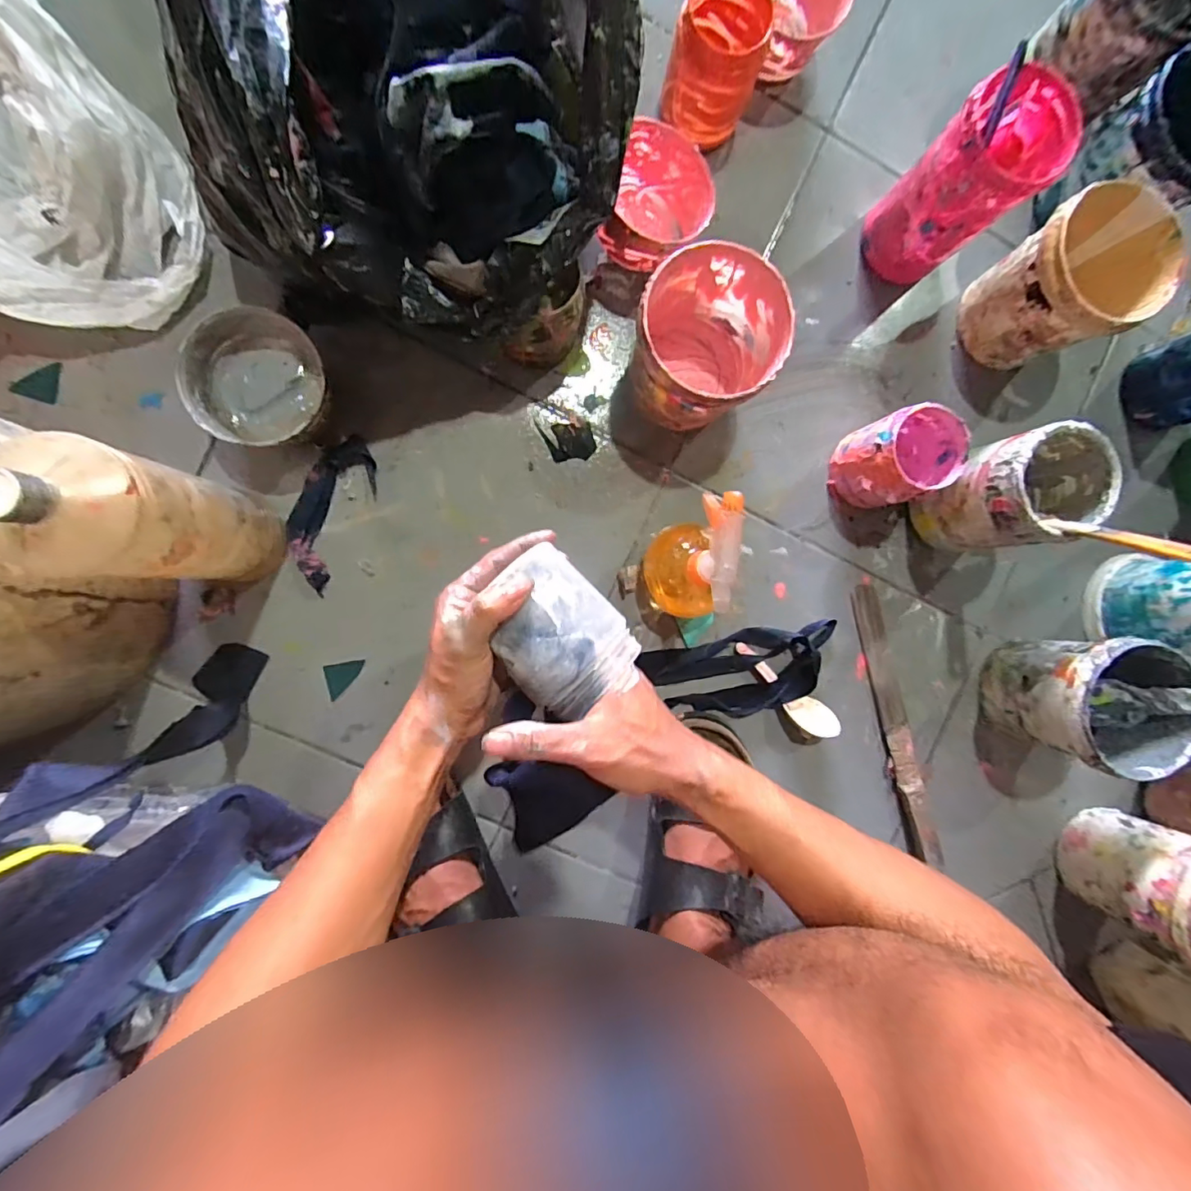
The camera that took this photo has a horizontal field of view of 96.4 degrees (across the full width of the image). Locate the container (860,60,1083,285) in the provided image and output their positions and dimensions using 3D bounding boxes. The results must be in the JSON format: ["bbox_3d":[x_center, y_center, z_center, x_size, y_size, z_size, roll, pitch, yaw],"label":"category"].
[{"bbox_3d":[0.343,-0.382,0.497,0.104,0.130,0.088,-36,95,-5],"label":"container"}]

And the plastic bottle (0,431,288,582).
[{"bbox_3d":[-0.316,-0.051,0.391,0.073,0.241,0.083,9,90,-7],"label":"plastic bottle"}]

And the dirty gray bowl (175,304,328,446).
[{"bbox_3d":[-0.296,-0.192,0.471,0.100,0.064,0.109,0,91,-7],"label":"dirty gray bowl"}]

